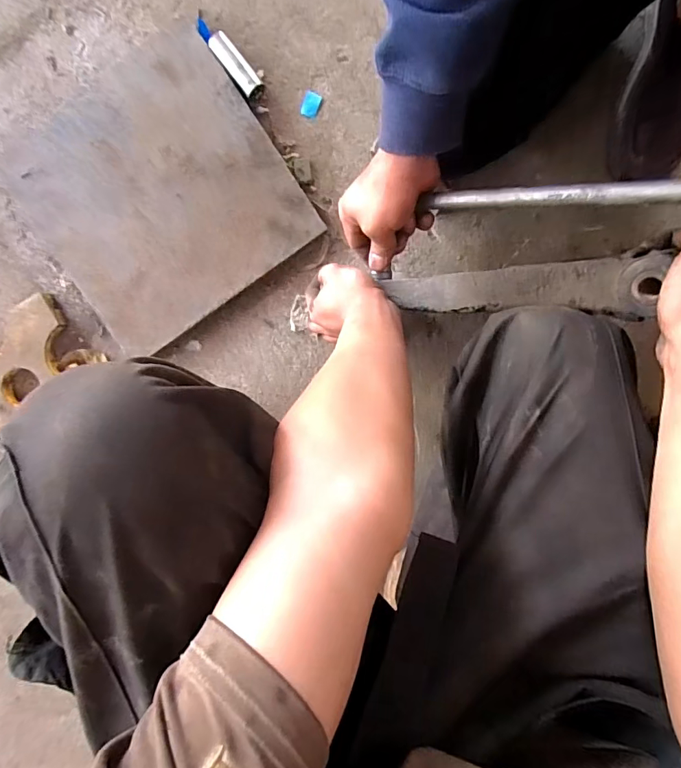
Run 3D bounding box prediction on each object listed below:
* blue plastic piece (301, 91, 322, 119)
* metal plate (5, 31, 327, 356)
[{"bbox_3d":[-0.036,-0.344,0.563,0.020,0.005,0.029,22,95,-5],"label":"blue plastic piece"},{"bbox_3d":[-0.222,-0.224,0.555,0.297,0.009,0.290,-35,95,6],"label":"metal plate"}]

